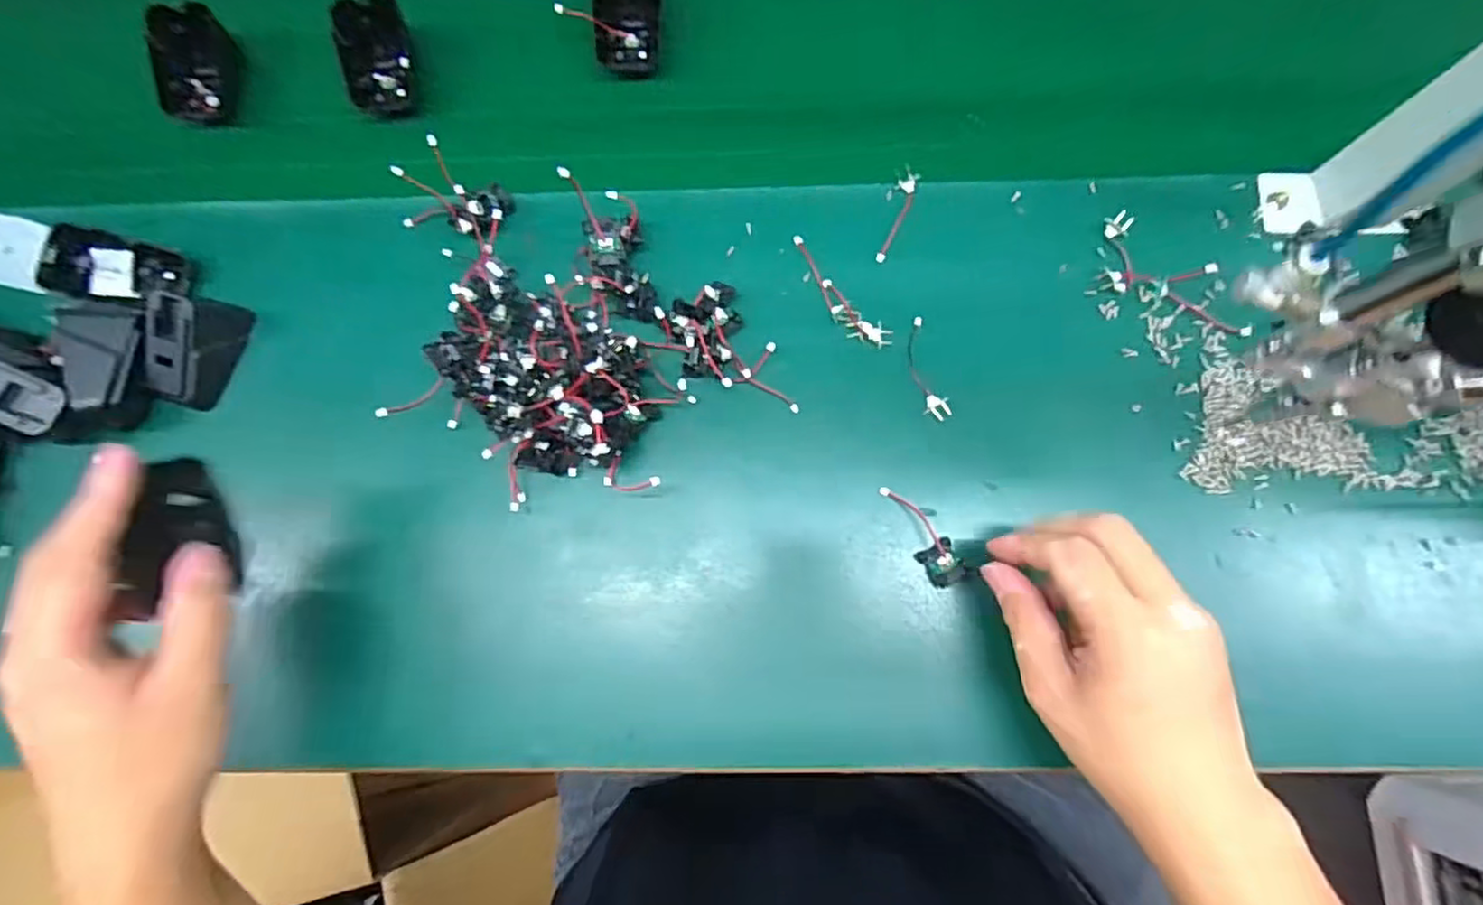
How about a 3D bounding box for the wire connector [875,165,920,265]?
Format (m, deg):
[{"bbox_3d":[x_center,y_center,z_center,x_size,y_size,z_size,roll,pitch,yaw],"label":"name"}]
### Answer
[{"bbox_3d":[0.098,-0.148,0.435,0.012,0.005,0.063,18,83,5],"label":"wire connector"}]

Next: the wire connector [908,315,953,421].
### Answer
[{"bbox_3d":[0.111,-0.051,0.419,0.015,0.004,0.065,-13,82,1],"label":"wire connector"}]

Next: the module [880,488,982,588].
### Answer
[{"bbox_3d":[0.106,0.046,0.399,0.025,0.013,0.068,-32,76,-2],"label":"module"}]

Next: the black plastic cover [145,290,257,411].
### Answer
[{"bbox_3d":[-0.336,-0.063,0.425,0.038,0.040,0.066,18,83,5],"label":"black plastic cover"}]

